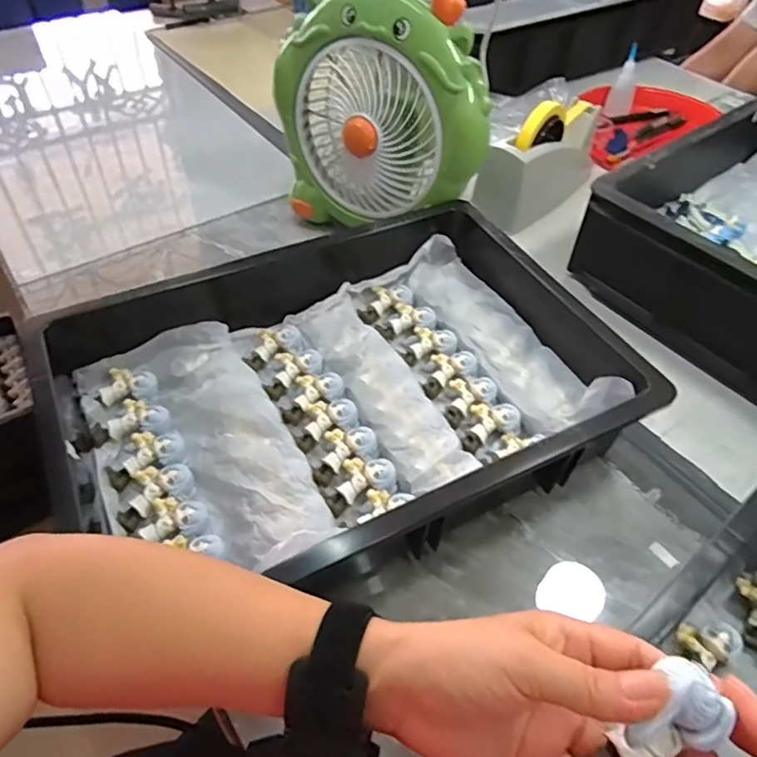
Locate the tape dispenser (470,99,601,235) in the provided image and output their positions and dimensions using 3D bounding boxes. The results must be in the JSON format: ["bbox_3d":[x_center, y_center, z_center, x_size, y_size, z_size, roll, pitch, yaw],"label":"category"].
[{"bbox_3d":[0.214,-0.288,0.734,0.084,0.114,0.203,35,57,25],"label":"tape dispenser"}]

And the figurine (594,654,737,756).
[{"bbox_3d":[0.115,0.147,0.233,0.061,0.021,0.029,-49,59,6],"label":"figurine"}]

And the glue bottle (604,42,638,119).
[{"bbox_3d":[0.390,-0.464,0.896,0.039,0.089,0.048,21,52,16],"label":"glue bottle"}]

